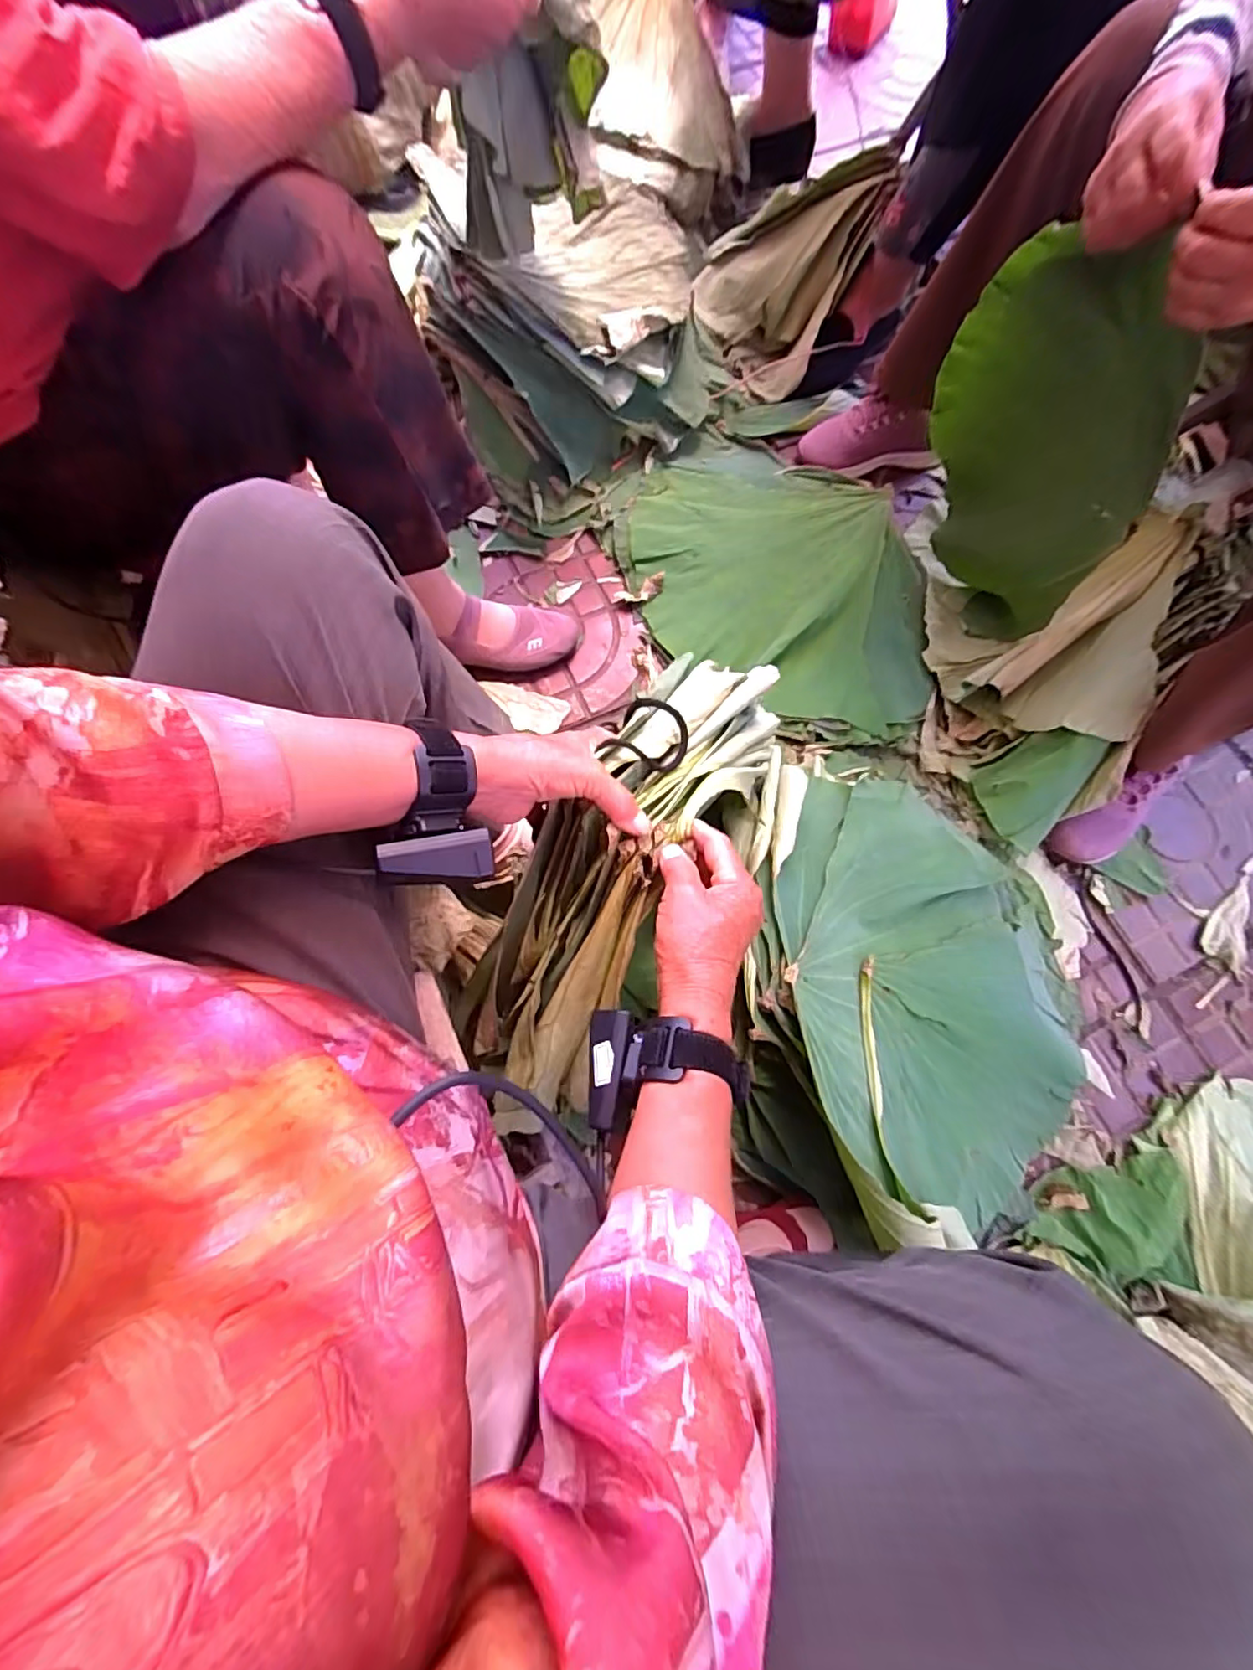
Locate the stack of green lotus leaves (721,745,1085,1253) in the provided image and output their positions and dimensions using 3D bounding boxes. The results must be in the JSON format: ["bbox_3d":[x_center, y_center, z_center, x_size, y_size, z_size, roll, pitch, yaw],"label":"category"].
[{"bbox_3d":[0.304,0.141,0.616,0.391,0.174,0.431,1,74,2],"label":"stack of green lotus leaves"}]

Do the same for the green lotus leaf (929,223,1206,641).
[{"bbox_3d":[0.438,-0.391,0.662,0.079,0.352,0.273,-24,75,-5],"label":"green lotus leaf"}]

